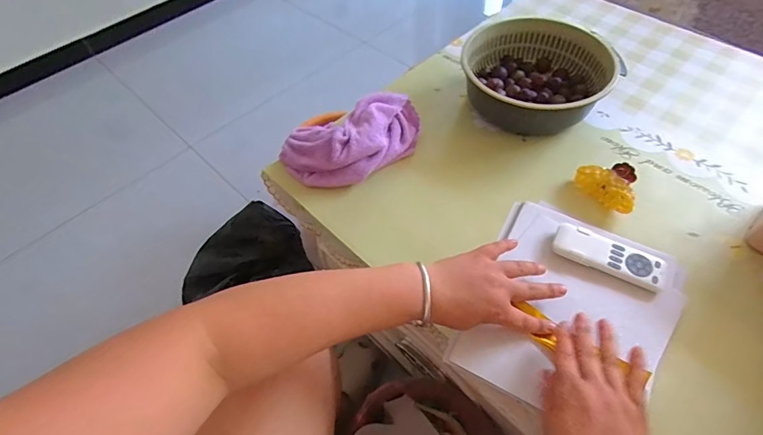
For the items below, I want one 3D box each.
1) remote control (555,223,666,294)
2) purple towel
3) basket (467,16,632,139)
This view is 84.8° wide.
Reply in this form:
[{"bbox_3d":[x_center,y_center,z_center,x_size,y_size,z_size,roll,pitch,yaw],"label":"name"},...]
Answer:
[{"bbox_3d":[0.273,0.047,0.504,0.123,0.011,0.051,25,60,19],"label":"remote control"},{"bbox_3d":[-0.040,-0.117,0.617,0.213,0.054,0.127,-15,56,-8],"label":"purple towel"},{"bbox_3d":[0.247,-0.234,0.677,0.207,0.076,0.230,-40,62,-22],"label":"basket"}]

